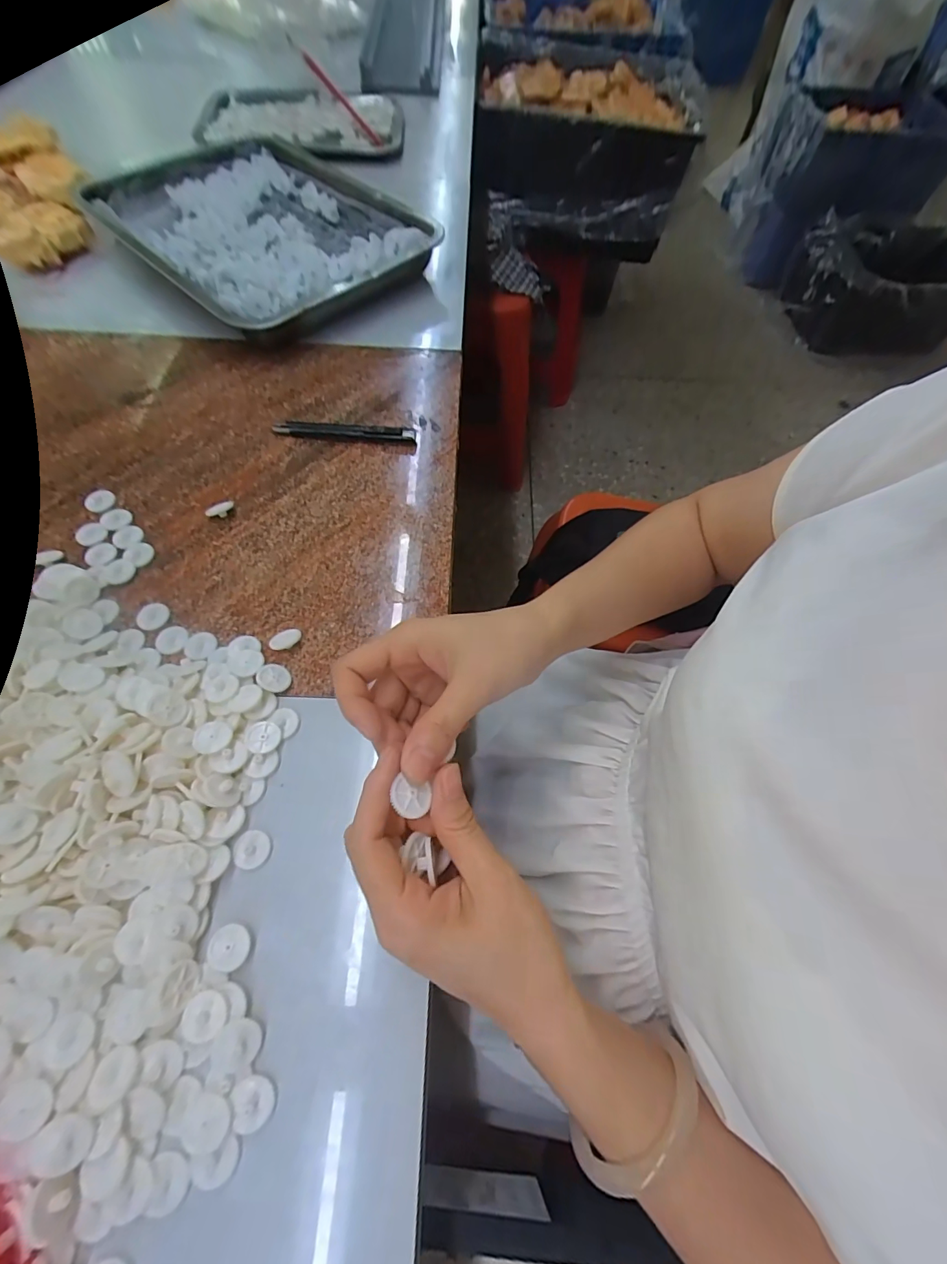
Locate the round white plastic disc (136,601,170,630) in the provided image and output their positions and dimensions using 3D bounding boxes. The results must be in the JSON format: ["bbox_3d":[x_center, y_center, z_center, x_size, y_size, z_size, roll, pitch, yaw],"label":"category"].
[{"bbox_3d":[-0.236,-0.012,0.331,0.022,0.004,0.022,1,65,-2],"label":"round white plastic disc"}]

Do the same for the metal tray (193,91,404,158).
[{"bbox_3d":[-0.266,-0.805,0.710,0.298,0.038,0.197,-2,65,-4],"label":"metal tray"}]

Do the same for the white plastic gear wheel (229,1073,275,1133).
[{"bbox_3d":[-0.107,0.228,0.218,0.018,0.005,0.020,-16,66,-10],"label":"white plastic gear wheel"}]

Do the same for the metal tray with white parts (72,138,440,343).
[{"bbox_3d":[-0.256,-0.482,0.545,0.389,0.061,0.284,42,70,16],"label":"metal tray with white parts"}]

